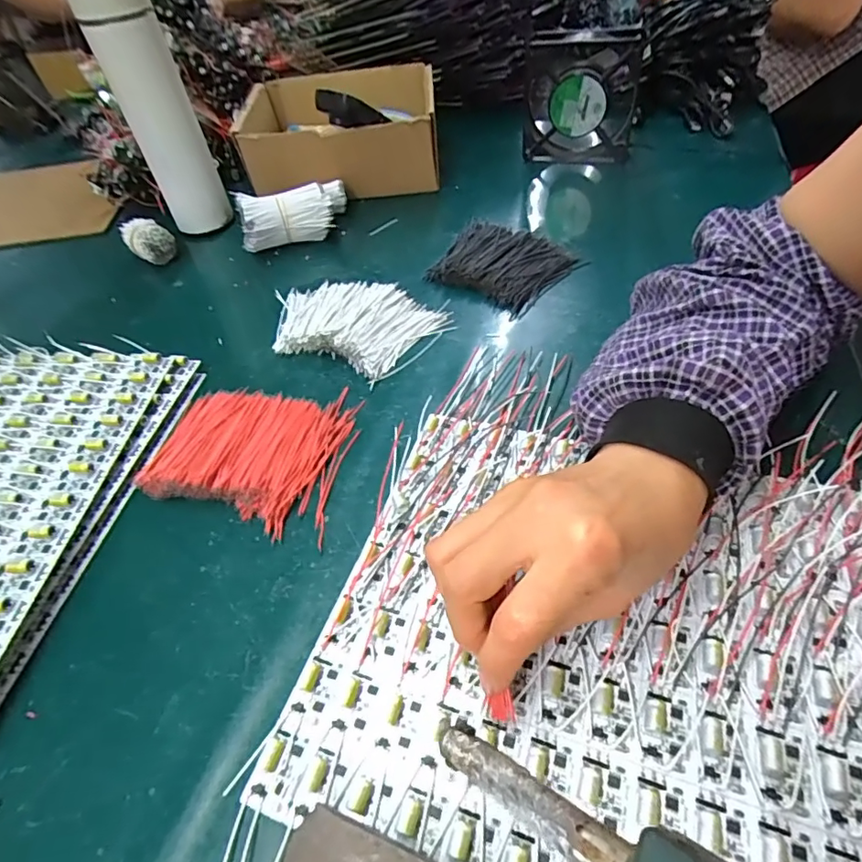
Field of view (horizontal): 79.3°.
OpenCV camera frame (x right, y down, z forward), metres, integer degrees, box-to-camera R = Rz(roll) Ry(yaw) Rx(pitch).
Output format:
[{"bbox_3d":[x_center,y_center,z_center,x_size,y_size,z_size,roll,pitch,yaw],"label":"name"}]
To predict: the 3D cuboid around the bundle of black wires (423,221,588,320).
[{"bbox_3d":[0.062,-0.157,0.481,0.118,0.018,0.095,34,59,32],"label":"bundle of black wires"}]

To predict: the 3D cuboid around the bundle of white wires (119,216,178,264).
[{"bbox_3d":[-0.302,-0.203,0.557,0.042,0.037,0.059,-31,51,-20],"label":"bundle of white wires"}]

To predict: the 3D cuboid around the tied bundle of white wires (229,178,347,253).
[{"bbox_3d":[-0.145,-0.233,0.555,0.113,0.053,0.078,-12,47,-4],"label":"tied bundle of white wires"}]

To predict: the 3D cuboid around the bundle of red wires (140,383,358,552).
[{"bbox_3d":[-0.127,0.013,0.360,0.137,0.014,0.114,4,48,10],"label":"bundle of red wires"}]

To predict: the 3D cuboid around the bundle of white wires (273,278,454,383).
[{"bbox_3d":[-0.073,-0.097,0.449,0.156,0.017,0.097,21,53,24],"label":"bundle of white wires"}]

